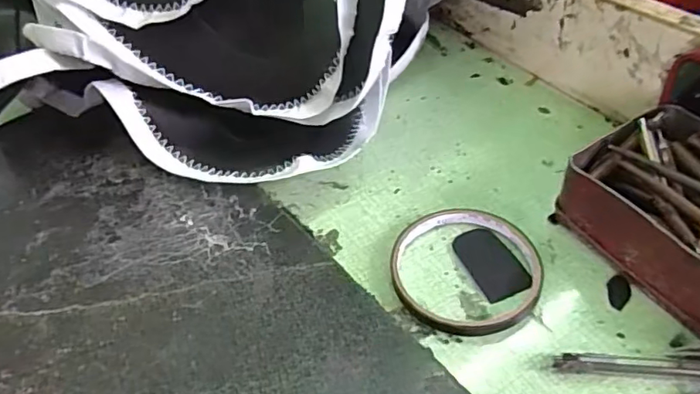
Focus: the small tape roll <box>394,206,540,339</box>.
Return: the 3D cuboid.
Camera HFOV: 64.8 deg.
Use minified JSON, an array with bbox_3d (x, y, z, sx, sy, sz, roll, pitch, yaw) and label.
[{"bbox_3d":[0.066,0.040,0.314,0.082,0.010,0.082,-4,44,4],"label":"small tape roll"}]

